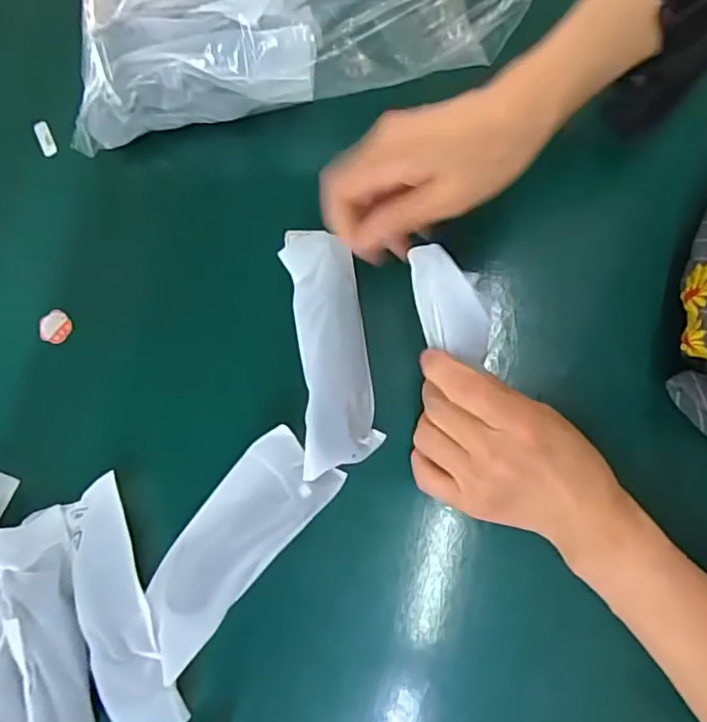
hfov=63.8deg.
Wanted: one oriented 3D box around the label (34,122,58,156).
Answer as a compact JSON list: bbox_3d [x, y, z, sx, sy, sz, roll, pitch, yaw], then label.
[{"bbox_3d":[-0.239,-0.172,0.440,0.011,0.006,0.027,-25,79,-1],"label":"label"}]

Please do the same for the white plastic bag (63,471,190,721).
[{"bbox_3d":[-0.142,0.148,0.339,0.039,0.016,0.149,-24,79,0],"label":"white plastic bag"}]

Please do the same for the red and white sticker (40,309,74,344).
[{"bbox_3d":[-0.214,-0.024,0.406,0.023,0.004,0.022,-39,89,-7],"label":"red and white sticker"}]

